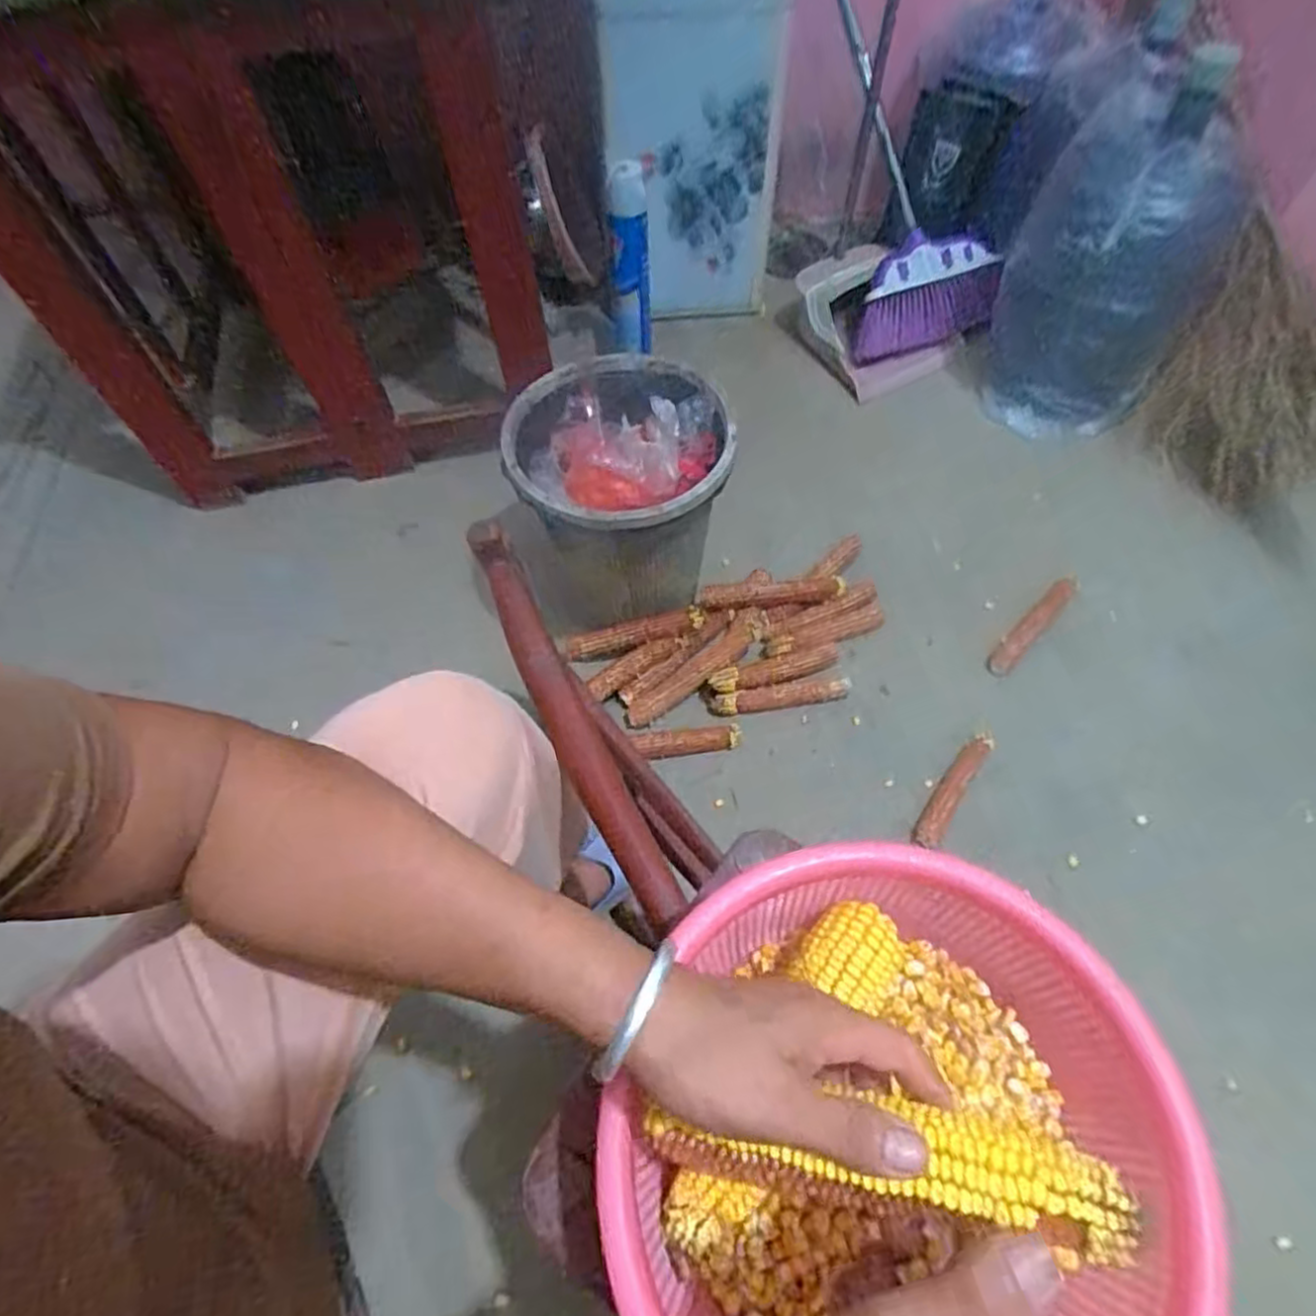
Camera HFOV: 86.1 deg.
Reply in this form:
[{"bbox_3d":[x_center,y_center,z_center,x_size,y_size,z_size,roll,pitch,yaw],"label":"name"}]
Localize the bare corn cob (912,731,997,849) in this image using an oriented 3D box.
[{"bbox_3d":[0.375,0.164,0.895,0.035,0.024,0.169,32,65,18],"label":"bare corn cob"}]

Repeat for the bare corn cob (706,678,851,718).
[{"bbox_3d":[0.166,0.051,0.956,0.196,0.023,0.034,-9,60,-4],"label":"bare corn cob"}]

